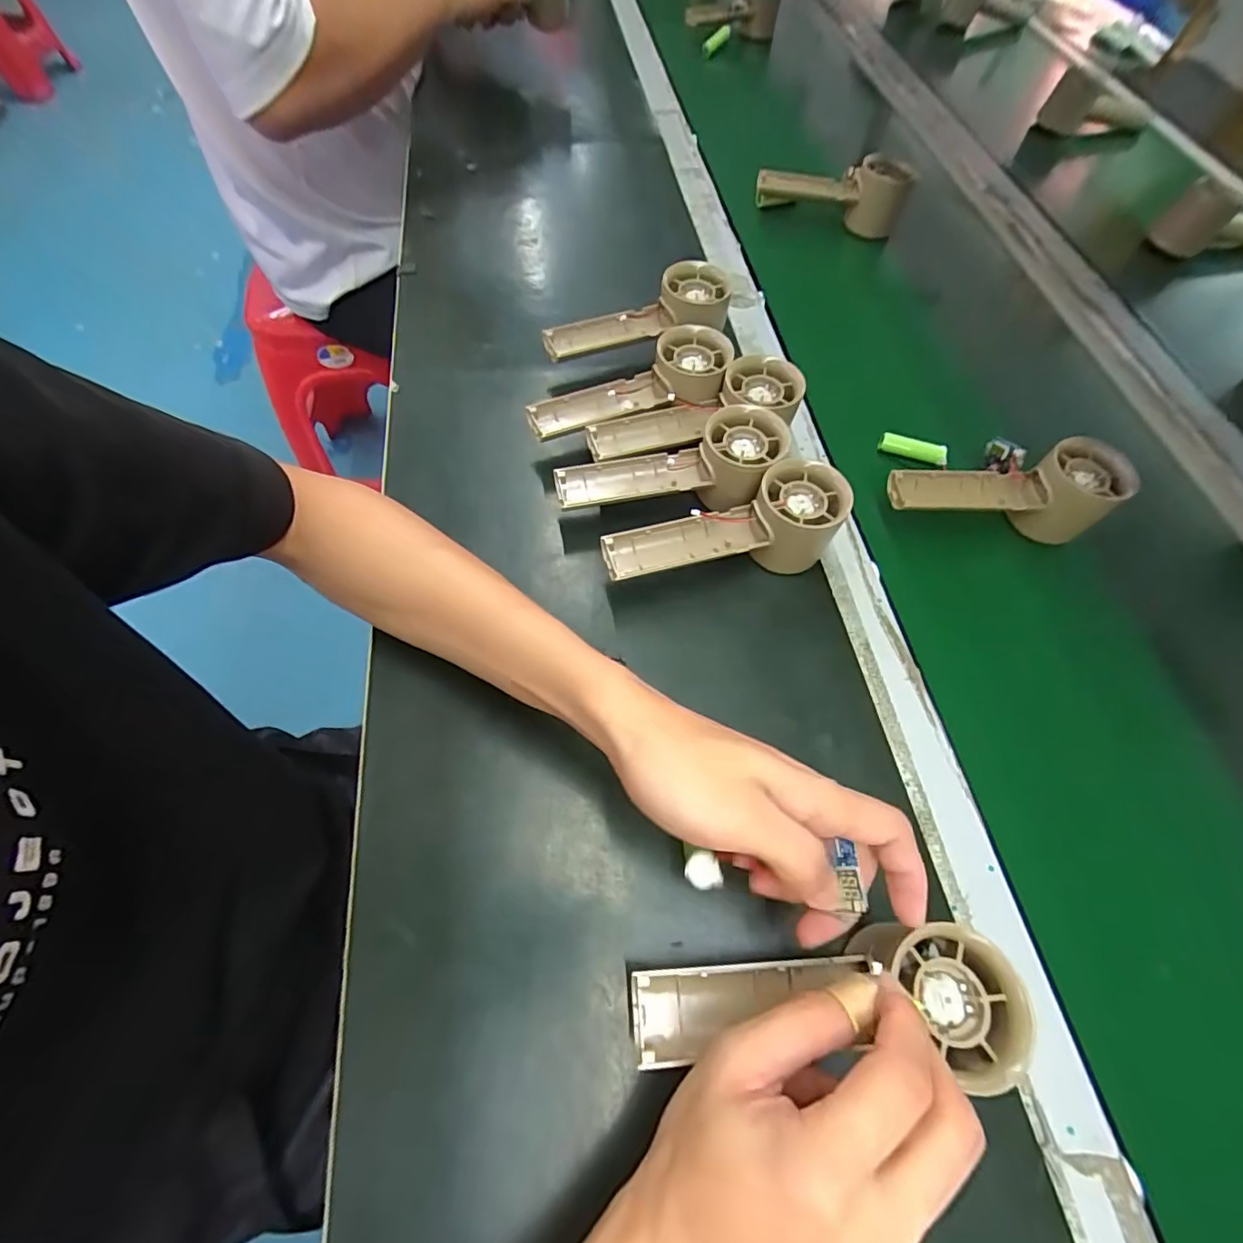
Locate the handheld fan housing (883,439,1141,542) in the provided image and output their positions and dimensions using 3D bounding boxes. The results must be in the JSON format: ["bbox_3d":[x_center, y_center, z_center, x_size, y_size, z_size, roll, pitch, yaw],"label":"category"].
[{"bbox_3d":[0.275,-0.086,0.405,0.158,0.070,0.056,2,56,4],"label":"handheld fan housing"}]

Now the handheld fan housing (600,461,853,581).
[{"bbox_3d":[0.066,-0.056,0.362,0.158,0.058,0.051,-12,56,-5],"label":"handheld fan housing"}]

